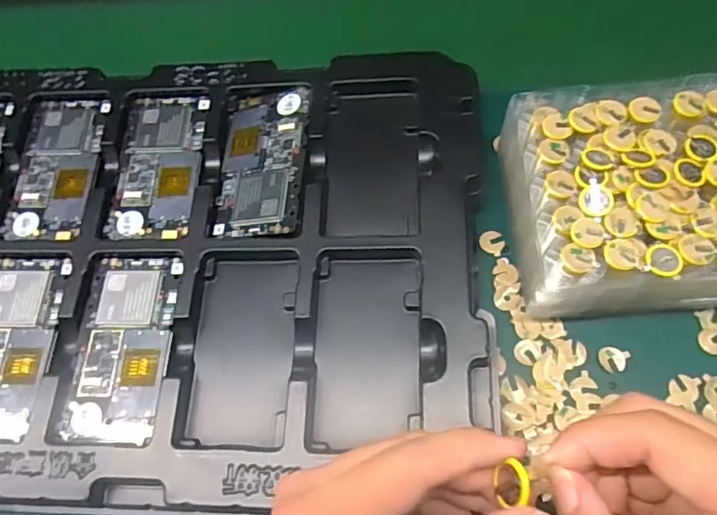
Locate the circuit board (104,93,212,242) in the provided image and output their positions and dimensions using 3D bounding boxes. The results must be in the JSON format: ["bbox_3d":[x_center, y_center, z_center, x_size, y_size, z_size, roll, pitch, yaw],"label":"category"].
[{"bbox_3d":[-0.155,-0.073,0.421,0.065,0.009,0.125,-1,66,8],"label":"circuit board"}]

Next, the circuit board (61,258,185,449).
[{"bbox_3d":[-0.157,0.058,0.365,0.062,0.005,0.125,-1,66,8],"label":"circuit board"}]

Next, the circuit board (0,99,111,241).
[{"bbox_3d":[-0.237,-0.073,0.427,0.063,0.007,0.122,1,67,9],"label":"circuit board"}]

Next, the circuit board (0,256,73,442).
[{"bbox_3d":[-0.241,0.059,0.376,0.061,0.007,0.127,-2,66,8],"label":"circuit board"}]

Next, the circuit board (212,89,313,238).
[{"bbox_3d":[-0.072,-0.074,0.410,0.068,0.004,0.125,-3,67,16],"label":"circuit board"}]

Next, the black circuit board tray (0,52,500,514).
[{"bbox_3d":[-0.189,0.001,0.396,0.562,0.061,0.330,-3,66,8],"label":"black circuit board tray"}]

